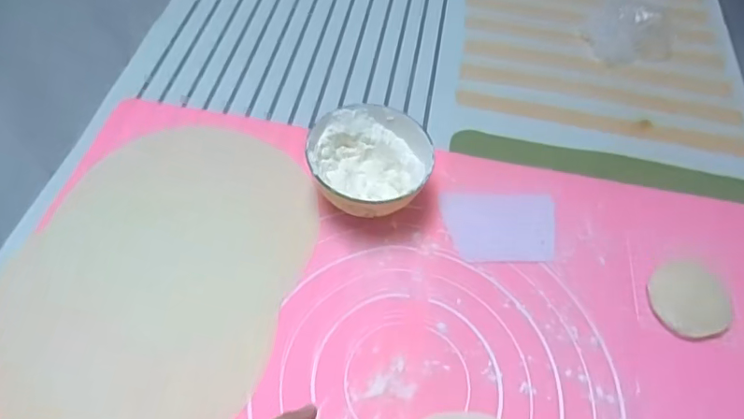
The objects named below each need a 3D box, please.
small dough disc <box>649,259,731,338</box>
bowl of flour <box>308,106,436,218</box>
[{"bbox_3d":[0.287,0.080,0.479,0.067,0.013,0.070,2,55,-3],"label":"small dough disc"},{"bbox_3d":[-0.003,-0.039,0.509,0.109,0.061,0.113,2,55,-3],"label":"bowl of flour"}]

